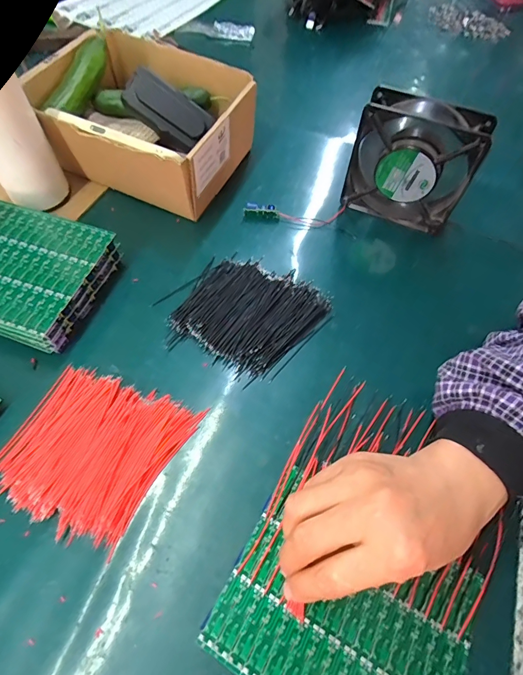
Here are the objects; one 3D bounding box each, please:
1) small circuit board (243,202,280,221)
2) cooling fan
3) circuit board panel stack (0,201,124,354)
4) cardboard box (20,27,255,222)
[{"bbox_3d":[0.000,-0.148,0.441,0.041,0.016,0.014,3,60,-2],"label":"small circuit board"},{"bbox_3d":[0.158,-0.181,0.405,0.121,0.119,0.045,27,62,12],"label":"cooling fan"},{"bbox_3d":[-0.234,-0.062,0.366,0.150,0.040,0.133,15,60,5],"label":"circuit board panel stack"},{"bbox_3d":[-0.133,-0.259,0.454,0.213,0.097,0.185,22,61,9],"label":"cardboard box"}]

